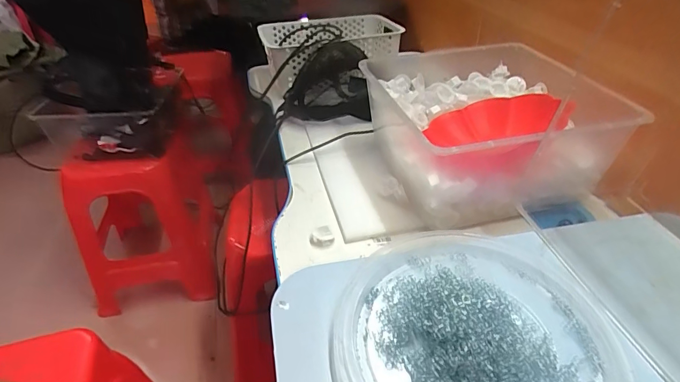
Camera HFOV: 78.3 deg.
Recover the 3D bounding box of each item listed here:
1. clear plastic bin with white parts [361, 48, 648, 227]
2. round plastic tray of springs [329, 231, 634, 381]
[{"bbox_3d":[0.212,-0.106,0.621,0.297,0.124,0.305,-6,37,-6],"label":"clear plastic bin with white parts"},{"bbox_3d":[0.118,0.111,0.353,0.232,0.044,0.241,0,39,0],"label":"round plastic tray of springs"}]

